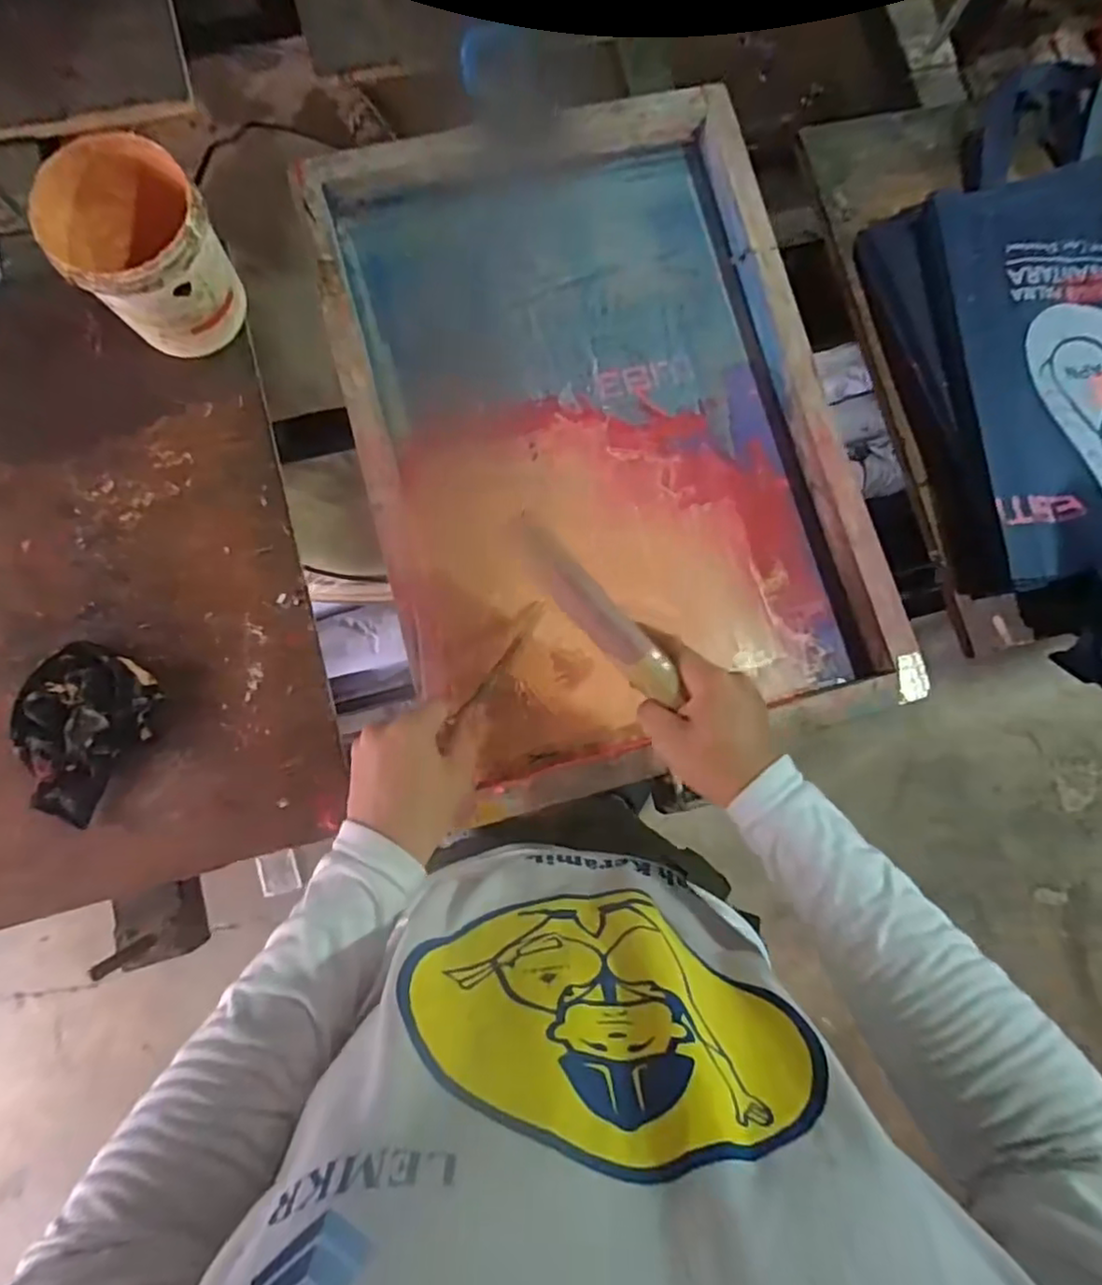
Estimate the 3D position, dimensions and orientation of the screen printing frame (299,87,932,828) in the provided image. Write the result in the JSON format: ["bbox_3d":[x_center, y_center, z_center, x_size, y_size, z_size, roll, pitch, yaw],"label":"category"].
[{"bbox_3d":[0.047,-0.211,0.618,0.445,0.055,0.658,-15,82,-3],"label":"screen printing frame"}]

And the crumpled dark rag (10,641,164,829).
[{"bbox_3d":[-0.411,0.077,0.548,0.104,0.032,0.145,22,81,-2],"label":"crumpled dark rag"}]

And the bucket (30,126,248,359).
[{"bbox_3d":[-0.349,-0.335,0.553,0.118,0.110,0.123,1,82,-5],"label":"bucket"}]

